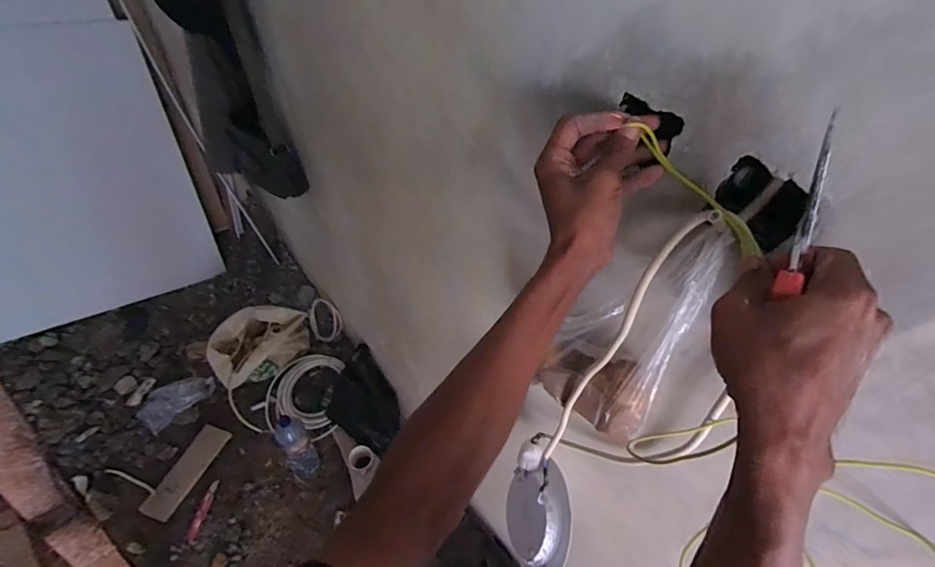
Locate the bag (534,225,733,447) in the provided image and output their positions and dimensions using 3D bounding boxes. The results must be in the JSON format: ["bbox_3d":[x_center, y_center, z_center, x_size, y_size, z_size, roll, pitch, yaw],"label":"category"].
[{"bbox_3d":[0.157,0.055,0.437,0.132,0.249,0.061,37,54,25],"label":"bag"}]

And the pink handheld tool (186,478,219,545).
[{"bbox_3d":[-0.815,0.697,1.333,0.032,0.012,0.172,4,48,-2],"label":"pink handheld tool"}]

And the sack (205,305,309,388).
[{"bbox_3d":[-0.769,0.233,1.619,0.348,0.190,0.209,-24,54,-25],"label":"sack"}]

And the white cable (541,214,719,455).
[{"bbox_3d":[0.147,0.079,0.451,0.030,0.356,0.081,33,53,22],"label":"white cable"}]

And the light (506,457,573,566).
[{"bbox_3d":[0.104,0.365,0.667,0.031,0.143,0.143,17,41,-29],"label":"light"}]

